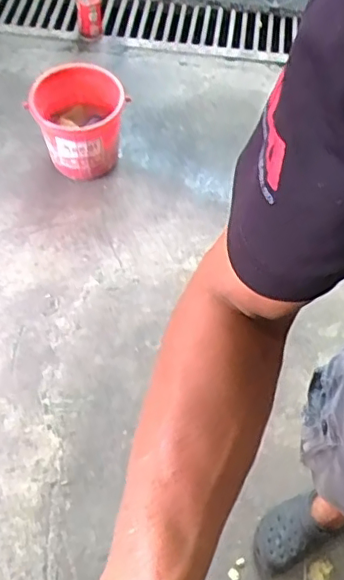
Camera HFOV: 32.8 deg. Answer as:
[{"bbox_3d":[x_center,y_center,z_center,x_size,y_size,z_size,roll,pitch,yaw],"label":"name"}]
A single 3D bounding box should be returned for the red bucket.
[{"bbox_3d":[-0.244,-0.450,1.565,0.230,0.226,0.288,0,59,1],"label":"red bucket"}]

